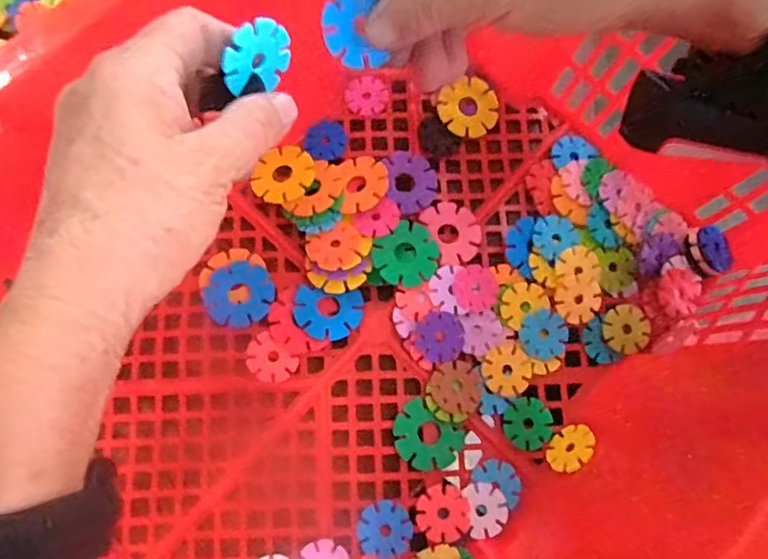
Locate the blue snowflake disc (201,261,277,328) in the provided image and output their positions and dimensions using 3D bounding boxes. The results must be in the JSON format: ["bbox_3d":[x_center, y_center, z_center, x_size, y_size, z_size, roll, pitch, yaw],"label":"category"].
[{"bbox_3d":[-0.093,0.009,0.372,0.042,0.005,0.042,0,75,0],"label":"blue snowflake disc"}]

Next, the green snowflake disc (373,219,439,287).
[{"bbox_3d":[0.015,-0.016,0.374,0.042,0.004,0.038,-40,88,-15],"label":"green snowflake disc"}]

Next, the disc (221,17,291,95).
[{"bbox_3d":[-0.050,-0.087,0.230,0.030,0.028,0.004,-35,56,-28],"label":"disc"}]

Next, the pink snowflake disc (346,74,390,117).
[{"bbox_3d":[-0.012,-0.130,0.413,0.030,0.006,0.029,0,75,0],"label":"pink snowflake disc"}]

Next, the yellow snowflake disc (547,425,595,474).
[{"bbox_3d":[0.112,0.101,0.350,0.031,0.029,0.004,-40,114,0],"label":"yellow snowflake disc"}]

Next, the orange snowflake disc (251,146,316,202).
[{"bbox_3d":[-0.066,-0.070,0.396,0.038,0.004,0.042,32,76,15],"label":"orange snowflake disc"}]

